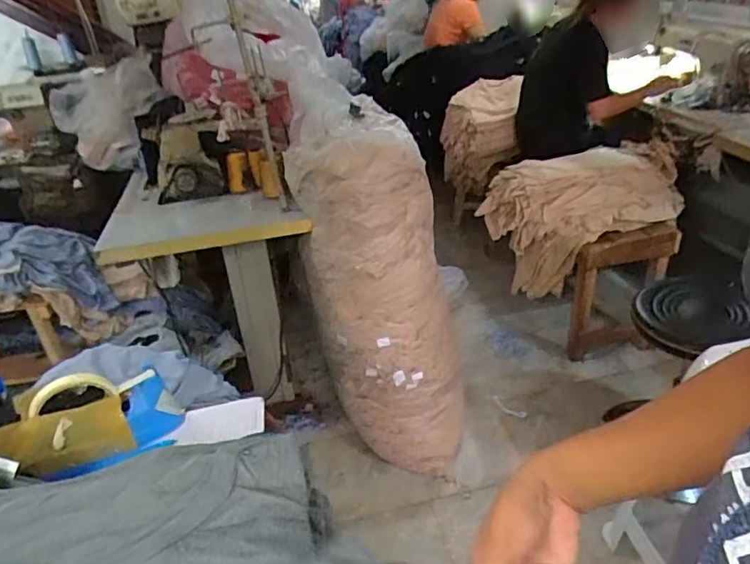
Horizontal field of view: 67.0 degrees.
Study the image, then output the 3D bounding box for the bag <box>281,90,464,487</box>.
[{"bbox_3d":[0.030,0.027,1.539,0.387,0.943,0.300,10,35,23],"label":"bag"}]

